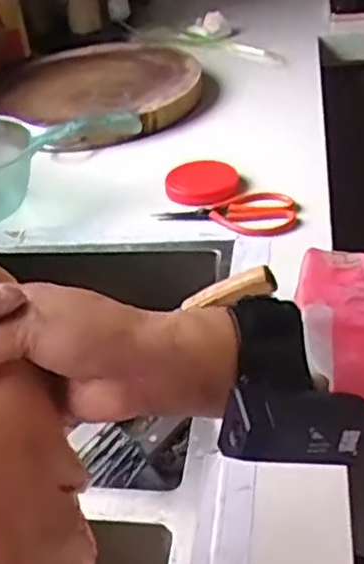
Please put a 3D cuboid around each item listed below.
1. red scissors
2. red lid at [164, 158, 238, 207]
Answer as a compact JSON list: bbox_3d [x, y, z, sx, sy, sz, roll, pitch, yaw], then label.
[{"bbox_3d":[0.053,-0.080,0.784,0.145,0.020,0.073,9,38,19],"label":"red scissors"},{"bbox_3d":[0.023,-0.121,0.835,0.087,0.019,0.085,-3,36,2],"label":"red lid"}]

